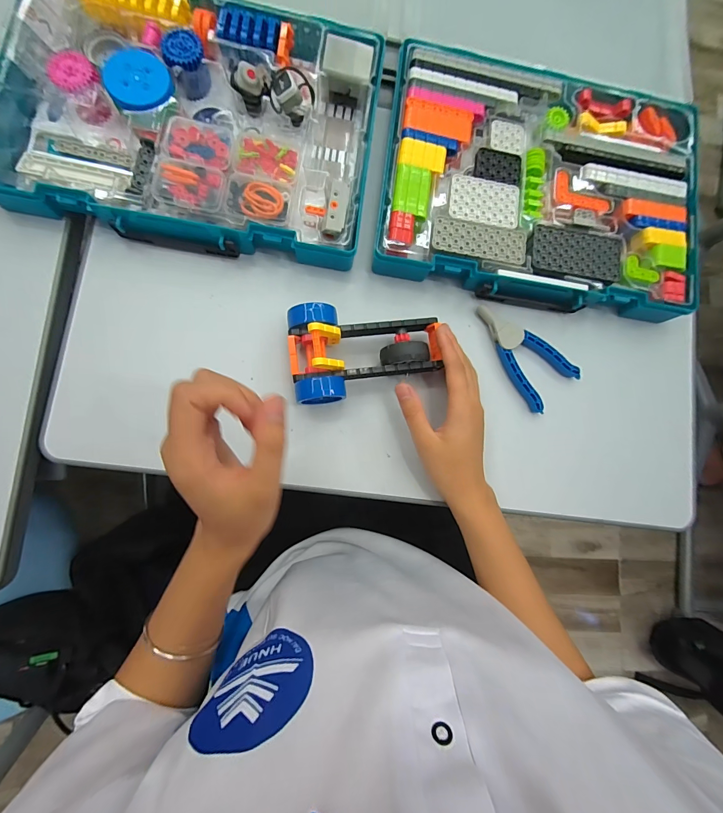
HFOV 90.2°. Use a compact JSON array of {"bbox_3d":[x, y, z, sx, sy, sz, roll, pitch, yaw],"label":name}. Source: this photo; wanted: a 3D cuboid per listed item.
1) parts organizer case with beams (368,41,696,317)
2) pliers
[{"bbox_3d":[0.201,-0.252,0.409,0.356,0.039,0.276,8,84,-5],"label":"parts organizer case with beams"},{"bbox_3d":[0.182,-0.065,0.401,0.066,0.016,0.127,-34,89,-8],"label":"pliers"}]

